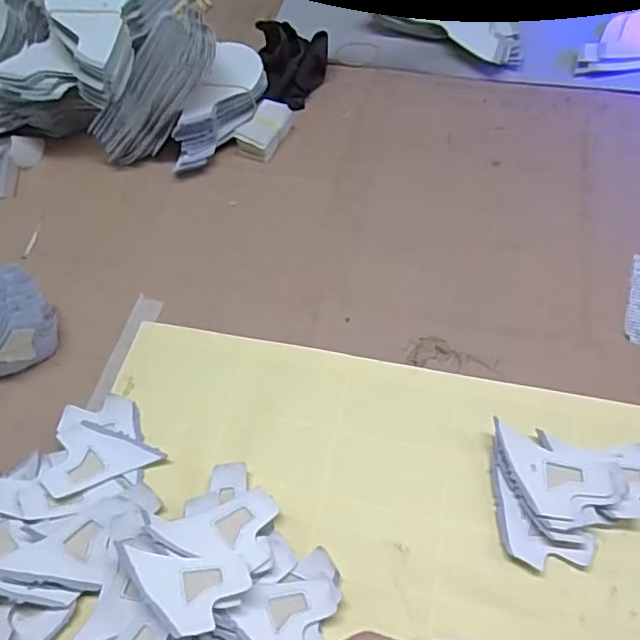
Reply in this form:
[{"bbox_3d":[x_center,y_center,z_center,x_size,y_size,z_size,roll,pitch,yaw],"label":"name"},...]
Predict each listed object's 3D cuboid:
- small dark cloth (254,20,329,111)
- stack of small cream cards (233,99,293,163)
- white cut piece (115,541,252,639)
[{"bbox_3d":[-0.027,-0.268,0.625,0.071,0.057,0.082,-3,58,2],"label":"small dark cloth"},{"bbox_3d":[-0.056,-0.190,0.595,0.036,0.028,0.063,21,61,16],"label":"stack of small cream cards"},{"bbox_3d":[-0.082,0.158,0.348,0.078,0.004,0.047,6,44,-4],"label":"white cut piece"}]

